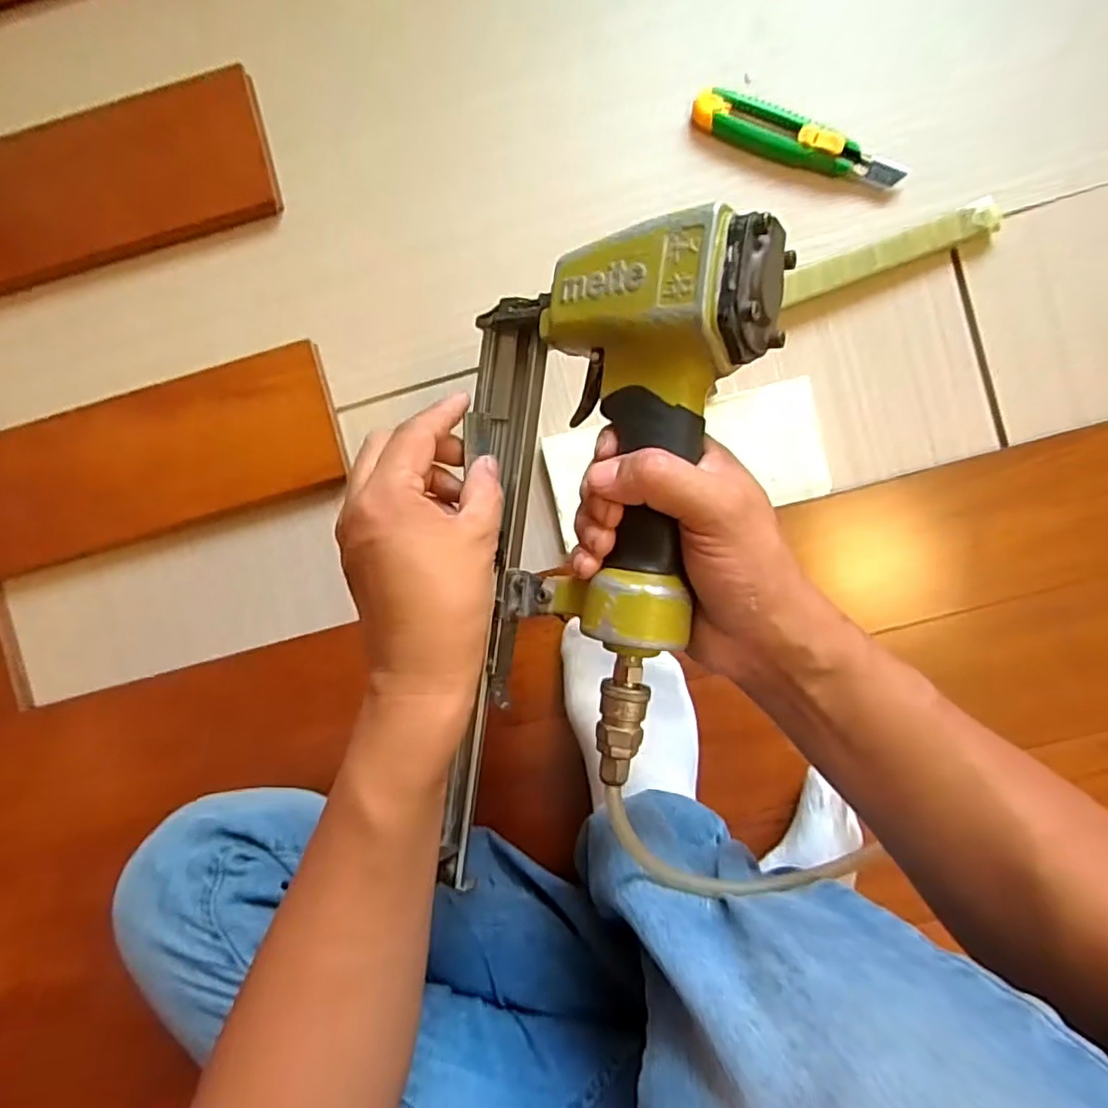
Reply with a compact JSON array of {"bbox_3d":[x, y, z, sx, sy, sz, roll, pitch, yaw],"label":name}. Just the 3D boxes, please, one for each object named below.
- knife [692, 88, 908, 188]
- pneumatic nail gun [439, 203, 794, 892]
[{"bbox_3d":[0.200,-0.339,0.517,0.176,0.013,0.030,21,93,2],"label":"knife"},{"bbox_3d":[-0.006,0.014,0.339,0.166,0.073,0.362,26,110,41],"label":"pneumatic nail gun"}]

